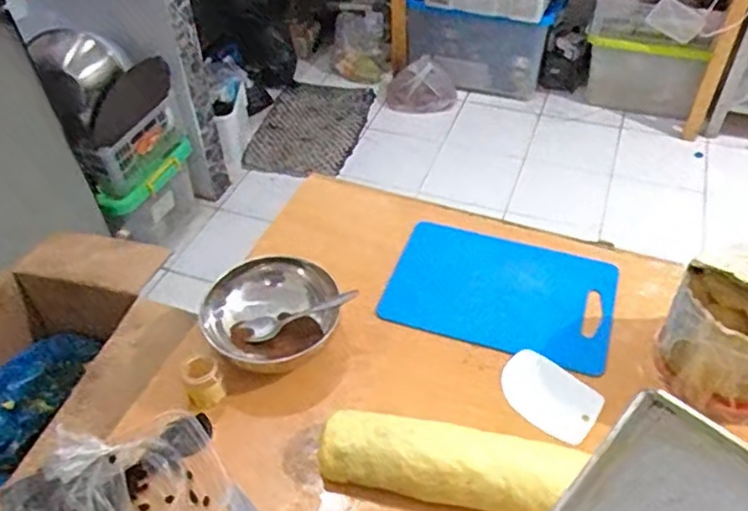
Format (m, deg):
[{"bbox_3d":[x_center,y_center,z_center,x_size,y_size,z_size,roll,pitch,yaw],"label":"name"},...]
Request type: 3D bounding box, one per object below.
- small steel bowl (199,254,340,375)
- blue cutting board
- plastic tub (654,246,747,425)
[{"bbox_3d":[-0.132,0.081,0.820,0.161,0.085,0.155,-1,45,1],"label":"small steel bowl"},{"bbox_3d":[0.177,0.049,0.901,0.297,0.012,0.188,14,52,13],"label":"blue cutting board"},{"bbox_3d":[0.419,0.072,0.735,0.150,0.153,0.156,-1,45,1],"label":"plastic tub"}]

